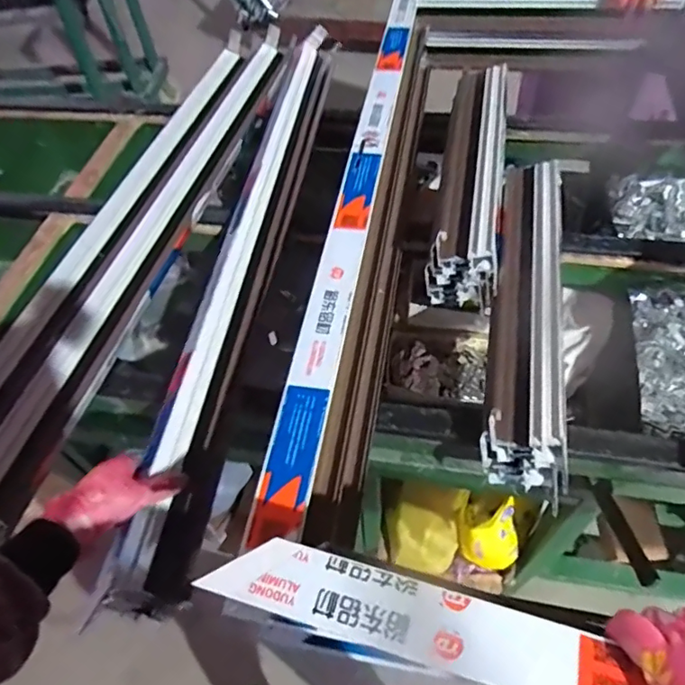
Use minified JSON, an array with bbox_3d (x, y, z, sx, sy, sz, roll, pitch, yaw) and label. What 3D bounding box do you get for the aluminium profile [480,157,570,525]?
[{"bbox_3d":[0.249,-0.058,0.711,0.097,0.065,0.522,8,54,11],"label":"aluminium profile"}]

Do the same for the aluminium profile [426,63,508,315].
[{"bbox_3d":[0.210,-0.273,0.861,0.098,0.084,0.501,7,54,11],"label":"aluminium profile"}]

